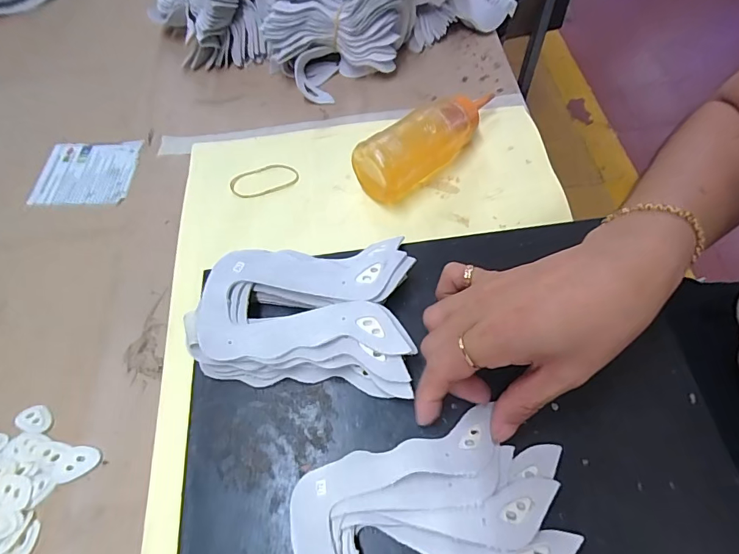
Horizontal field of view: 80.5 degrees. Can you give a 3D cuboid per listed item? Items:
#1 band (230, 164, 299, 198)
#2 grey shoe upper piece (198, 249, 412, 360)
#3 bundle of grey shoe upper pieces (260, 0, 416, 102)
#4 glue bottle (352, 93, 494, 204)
[{"bbox_3d":[-0.092,-0.084,0.382,0.058,0.004,0.029,-20,66,-12],"label":"band"},{"bbox_3d":[-0.042,0.014,0.274,0.126,0.008,0.072,-2,61,2],"label":"grey shoe upper piece"},{"bbox_3d":[-0.023,-0.236,0.420,0.136,0.076,0.084,-31,64,-13],"label":"bundle of grey shoe upper pieces"},{"bbox_3d":[0.055,-0.113,0.365,0.141,0.046,0.046,-33,65,-14],"label":"glue bottle"}]

